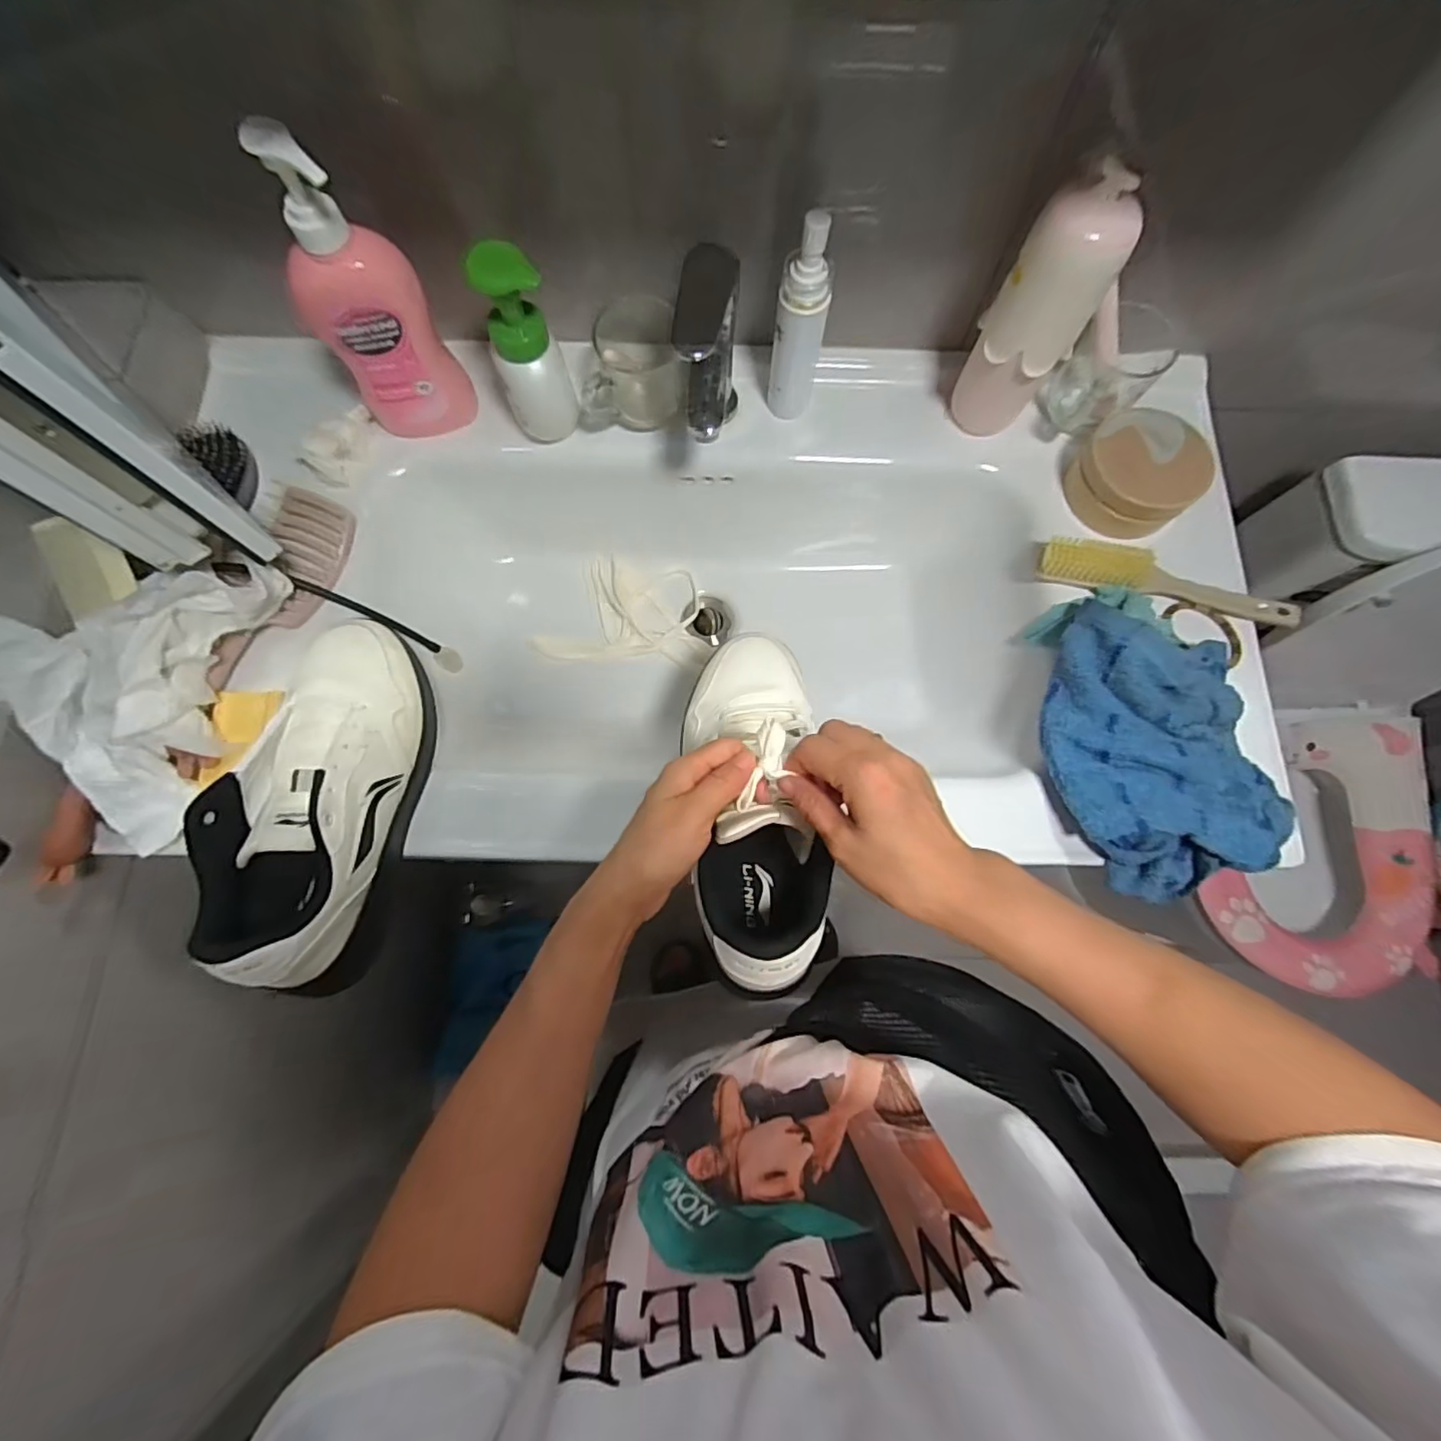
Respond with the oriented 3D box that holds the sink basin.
[{"bbox_3d":[-0.015,-0.114,0.643,0.917,0.197,0.479,2,76,0],"label":"sink basin"}]

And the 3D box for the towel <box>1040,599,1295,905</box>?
[{"bbox_3d":[0.358,0.015,0.501,0.165,0.061,0.251,8,76,1],"label":"towel"}]

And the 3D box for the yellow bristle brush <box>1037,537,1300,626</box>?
[{"bbox_3d":[0.402,-0.124,0.552,0.220,0.047,0.037,13,76,3],"label":"yellow bristle brush"}]

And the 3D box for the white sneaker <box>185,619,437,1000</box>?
[{"bbox_3d":[-0.290,0.052,0.445,0.094,0.104,0.271,3,76,0],"label":"white sneaker"}]

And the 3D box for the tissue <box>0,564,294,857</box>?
[{"bbox_3d":[-0.501,-0.048,0.461,0.232,0.078,0.226,17,76,3],"label":"tissue"}]

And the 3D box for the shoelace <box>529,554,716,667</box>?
[{"bbox_3d":[-0.107,-0.118,0.668,0.186,0.036,0.132,-1,76,-1],"label":"shoelace"}]

